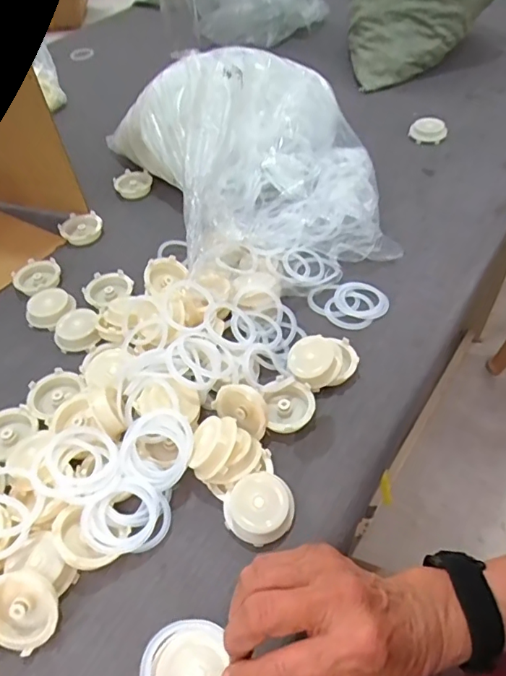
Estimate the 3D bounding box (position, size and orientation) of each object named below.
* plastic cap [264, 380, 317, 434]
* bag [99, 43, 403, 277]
[{"bbox_3d":[0.037,0.068,0.492,0.047,0.012,0.051,-2,48,3],"label":"plastic cap"},{"bbox_3d":[0.009,-0.250,0.691,0.309,0.144,0.385,-18,50,-11],"label":"bag"}]

